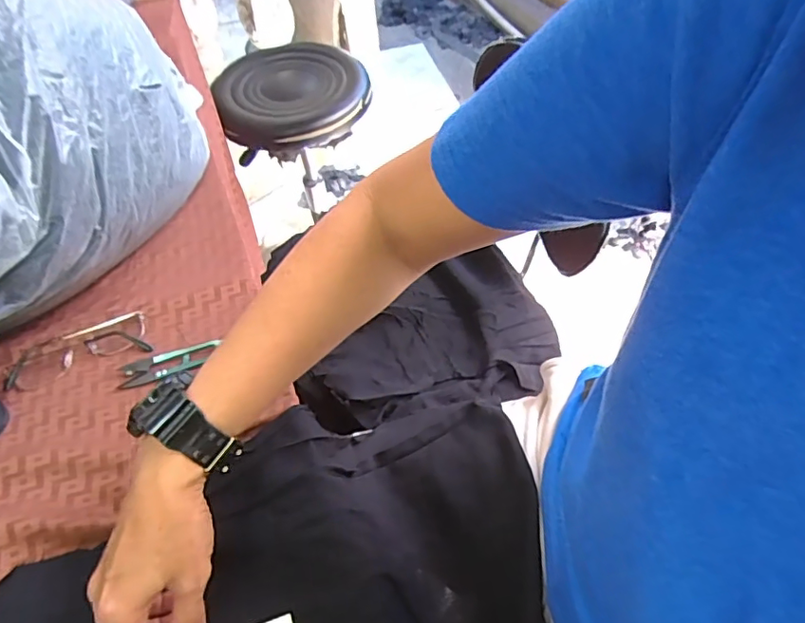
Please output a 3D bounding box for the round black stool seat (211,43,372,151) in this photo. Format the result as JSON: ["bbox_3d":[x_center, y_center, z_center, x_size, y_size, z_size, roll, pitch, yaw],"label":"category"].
[{"bbox_3d":[-0.220,-0.439,1.073,0.287,0.047,0.309,-2,54,3],"label":"round black stool seat"}]

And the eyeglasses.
[{"bbox_3d":[-0.311,0.037,0.518,0.126,0.019,0.041,-20,53,-11],"label":"eyeglasses"}]

